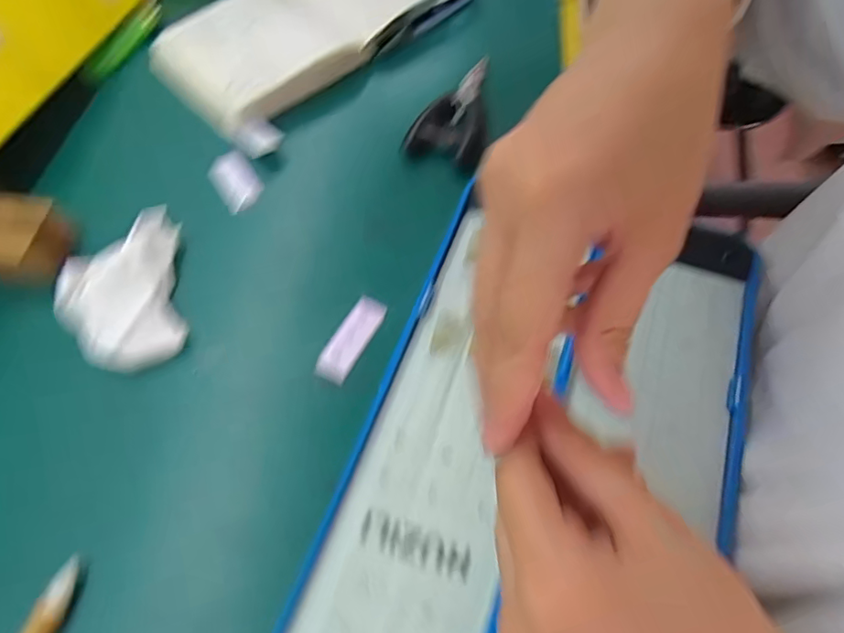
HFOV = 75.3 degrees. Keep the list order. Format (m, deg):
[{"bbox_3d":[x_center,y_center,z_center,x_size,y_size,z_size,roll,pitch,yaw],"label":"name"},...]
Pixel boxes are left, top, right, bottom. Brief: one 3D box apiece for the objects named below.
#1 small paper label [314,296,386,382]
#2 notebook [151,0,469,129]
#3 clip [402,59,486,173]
[{"bbox_3d":[-0.040,0.013,0.318,0.021,0.006,0.053,28,65,15],"label":"small paper label"},{"bbox_3d":[-0.083,-0.249,0.443,0.252,0.016,0.130,-36,66,-18],"label":"notebook"},{"bbox_3d":[0.021,-0.145,0.389,0.055,0.020,0.088,11,61,7],"label":"clip"}]

